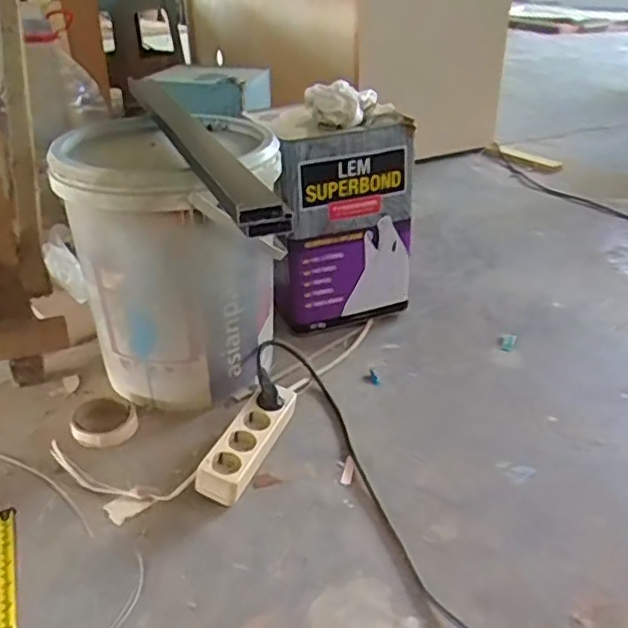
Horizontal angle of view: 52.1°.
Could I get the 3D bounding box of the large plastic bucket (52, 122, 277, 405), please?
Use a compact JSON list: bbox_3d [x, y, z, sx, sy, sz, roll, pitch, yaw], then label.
[{"bbox_3d":[-0.198,-0.076,0.962,0.282,0.361,0.276,0,30,0],"label":"large plastic bucket"}]

